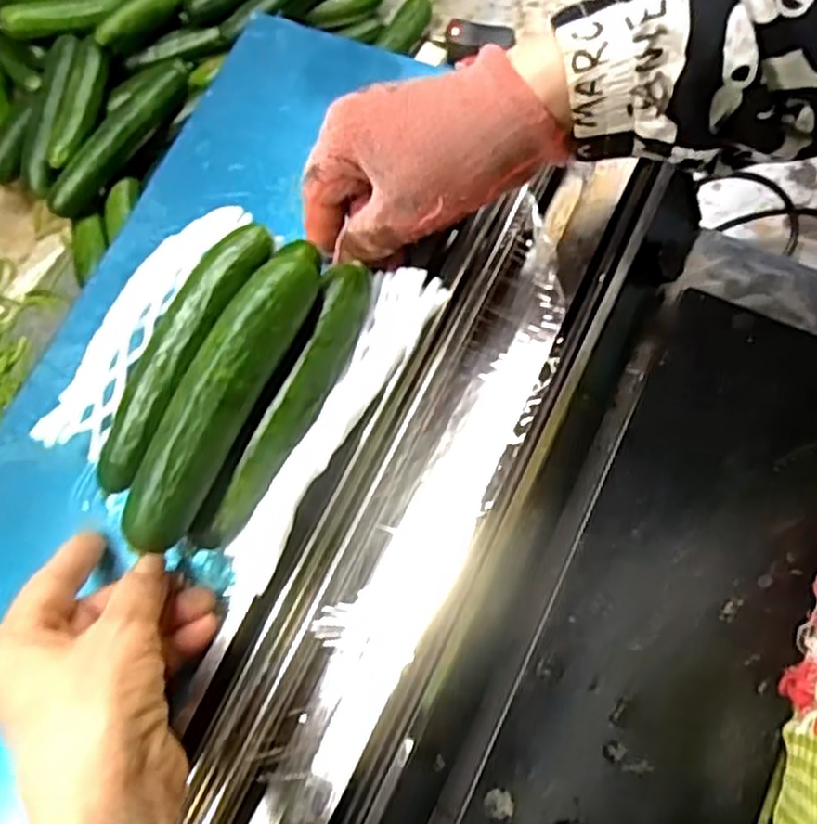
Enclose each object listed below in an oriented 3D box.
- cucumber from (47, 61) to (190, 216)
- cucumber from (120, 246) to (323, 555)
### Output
[{"bbox_3d":[-0.238,-0.225,0.599,0.030,0.037,0.153,37,73,15],"label":"cucumber"},{"bbox_3d":[-0.080,-0.010,0.317,0.027,0.023,0.146,25,80,12],"label":"cucumber"}]

